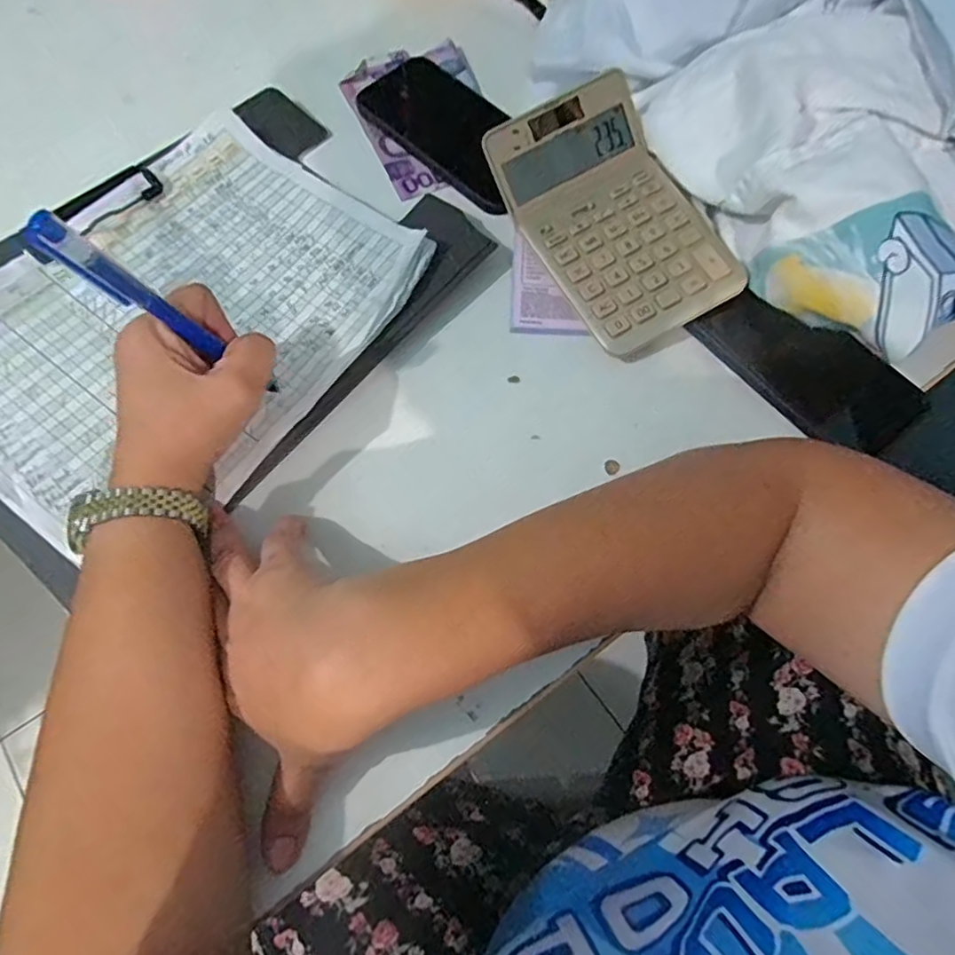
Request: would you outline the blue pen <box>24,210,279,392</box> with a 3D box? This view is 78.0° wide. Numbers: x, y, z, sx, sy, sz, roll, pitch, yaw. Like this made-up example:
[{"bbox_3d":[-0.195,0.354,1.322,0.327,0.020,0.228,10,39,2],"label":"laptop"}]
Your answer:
[{"bbox_3d":[-0.153,-0.079,0.305,0.008,0.149,0.015,-3,70,22],"label":"blue pen"}]

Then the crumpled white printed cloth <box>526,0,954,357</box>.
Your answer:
[{"bbox_3d":[0.250,-0.249,0.381,0.248,0.078,0.376,-31,74,-10],"label":"crumpled white printed cloth"}]

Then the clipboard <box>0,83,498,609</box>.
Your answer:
[{"bbox_3d":[-0.186,-0.116,0.384,0.235,0.027,0.342,39,72,11],"label":"clipboard"}]

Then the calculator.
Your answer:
[{"bbox_3d":[0.089,-0.178,0.392,0.112,0.024,0.182,-26,82,-4],"label":"calculator"}]

